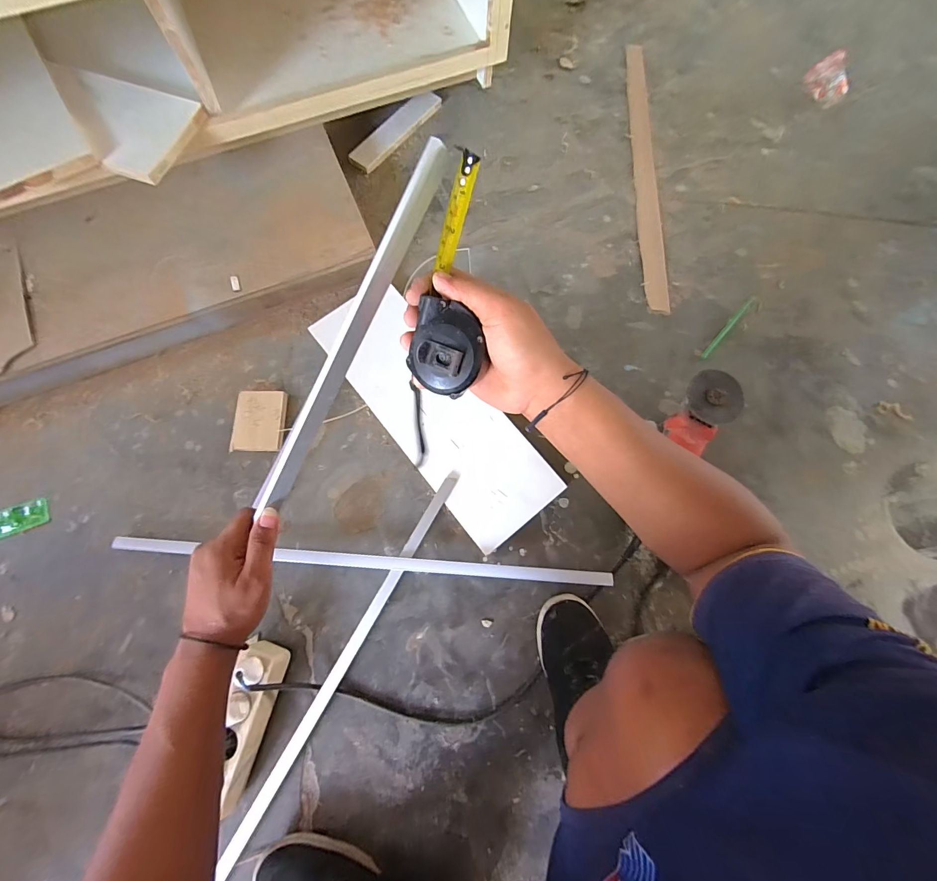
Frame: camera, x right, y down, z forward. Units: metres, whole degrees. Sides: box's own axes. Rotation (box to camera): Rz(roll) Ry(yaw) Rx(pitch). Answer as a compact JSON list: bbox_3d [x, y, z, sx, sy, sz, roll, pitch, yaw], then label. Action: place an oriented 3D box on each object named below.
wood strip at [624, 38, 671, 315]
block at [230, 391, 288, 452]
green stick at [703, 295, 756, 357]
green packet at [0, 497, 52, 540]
[{"bbox_3d":[0.376,-0.578,0.848,0.053,0.009,0.684,2,76,-1],"label":"wood strip"},{"bbox_3d":[-0.353,-0.033,0.671,0.075,0.023,0.101,2,76,-1],"label":"block"},{"bbox_3d":[0.496,-0.216,0.756,0.011,0.008,0.181,43,79,8],"label":"green stick"},{"bbox_3d":[-0.722,0.125,0.633,0.097,0.010,0.044,-21,78,-7],"label":"green packet"}]

